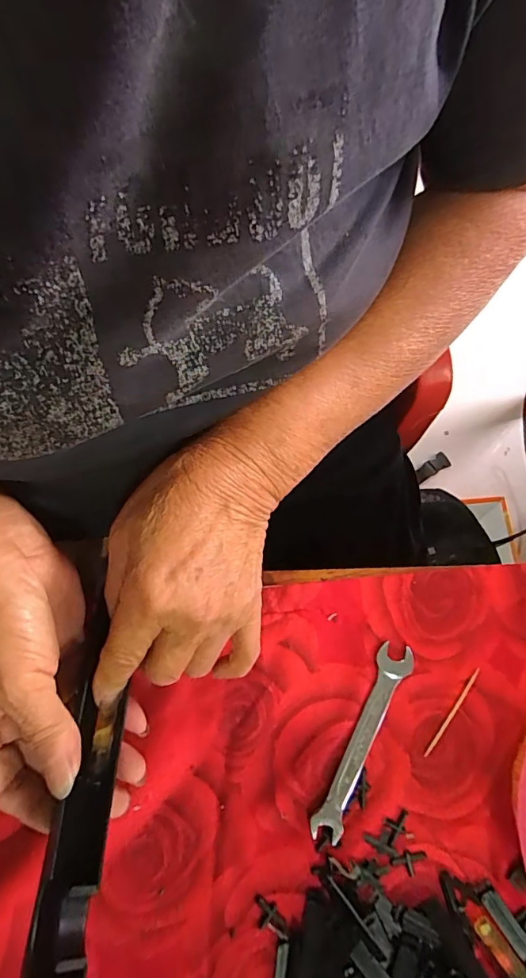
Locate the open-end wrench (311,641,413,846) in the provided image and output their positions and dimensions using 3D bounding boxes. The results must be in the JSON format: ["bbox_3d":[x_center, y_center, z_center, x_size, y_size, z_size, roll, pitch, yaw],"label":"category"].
[{"bbox_3d":[0.061,0.150,0.280,0.020,0.005,0.114,25,78,5],"label":"open-end wrench"}]

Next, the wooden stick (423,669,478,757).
[{"bbox_3d":[0.118,0.138,0.285,0.004,0.004,0.062,37,79,7],"label":"wooden stick"}]

